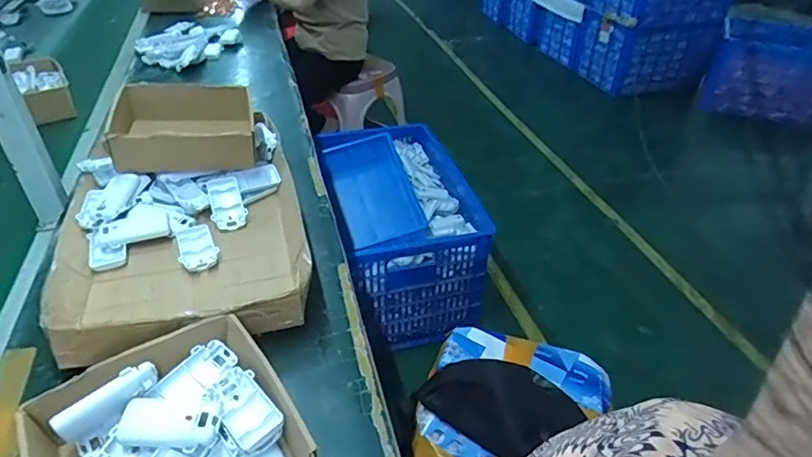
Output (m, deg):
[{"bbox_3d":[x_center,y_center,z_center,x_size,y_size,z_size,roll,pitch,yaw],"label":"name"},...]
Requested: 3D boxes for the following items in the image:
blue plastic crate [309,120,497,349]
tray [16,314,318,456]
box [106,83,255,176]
[{"bbox_3d":[-0.018,-0.012,1.675,0.401,0.401,0.635,-10,41,-13],"label":"blue plastic crate"},{"bbox_3d":[-0.218,0.206,0.486,0.214,0.067,0.216,-27,47,-30],"label":"tray"},{"bbox_3d":[-0.376,-0.170,0.871,0.215,0.080,0.182,-10,41,-13],"label":"box"}]

